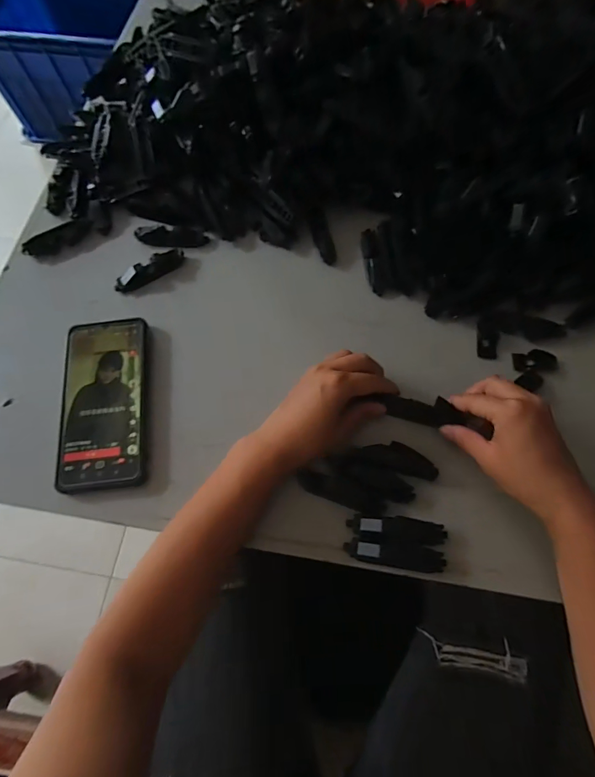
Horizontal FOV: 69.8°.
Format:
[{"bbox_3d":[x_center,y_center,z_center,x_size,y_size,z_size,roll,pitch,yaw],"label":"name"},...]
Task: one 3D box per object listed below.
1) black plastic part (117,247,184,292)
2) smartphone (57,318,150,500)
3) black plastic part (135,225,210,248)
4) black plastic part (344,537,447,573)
[{"bbox_3d":[-0.158,-0.128,0.458,0.079,0.014,0.018,-33,71,-10],"label":"black plastic part"},{"bbox_3d":[-0.185,0.010,0.408,0.080,0.009,0.169,-6,69,0],"label":"smartphone"},{"bbox_3d":[-0.142,-0.171,0.481,0.081,0.015,0.024,1,69,2],"label":"black plastic part"},{"bbox_3d":[0.081,0.138,0.355,0.081,0.010,0.018,6,69,4],"label":"black plastic part"}]

